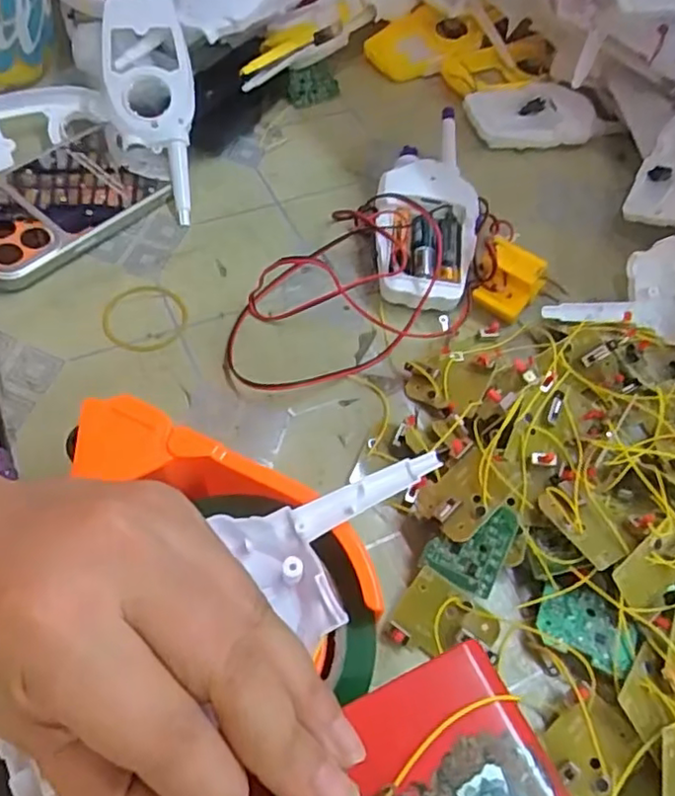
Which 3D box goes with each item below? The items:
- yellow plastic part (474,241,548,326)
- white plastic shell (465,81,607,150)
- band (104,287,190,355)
[{"bbox_3d":[0.101,-0.066,0.378,0.032,0.046,0.020,23,58,11],"label":"yellow plastic part"},{"bbox_3d":[0.153,-0.221,0.499,0.103,0.025,0.058,-6,57,-9],"label":"white plastic shell"},{"bbox_3d":[-0.112,-0.048,0.372,0.047,0.004,0.050,2,56,-3],"label":"band"}]

